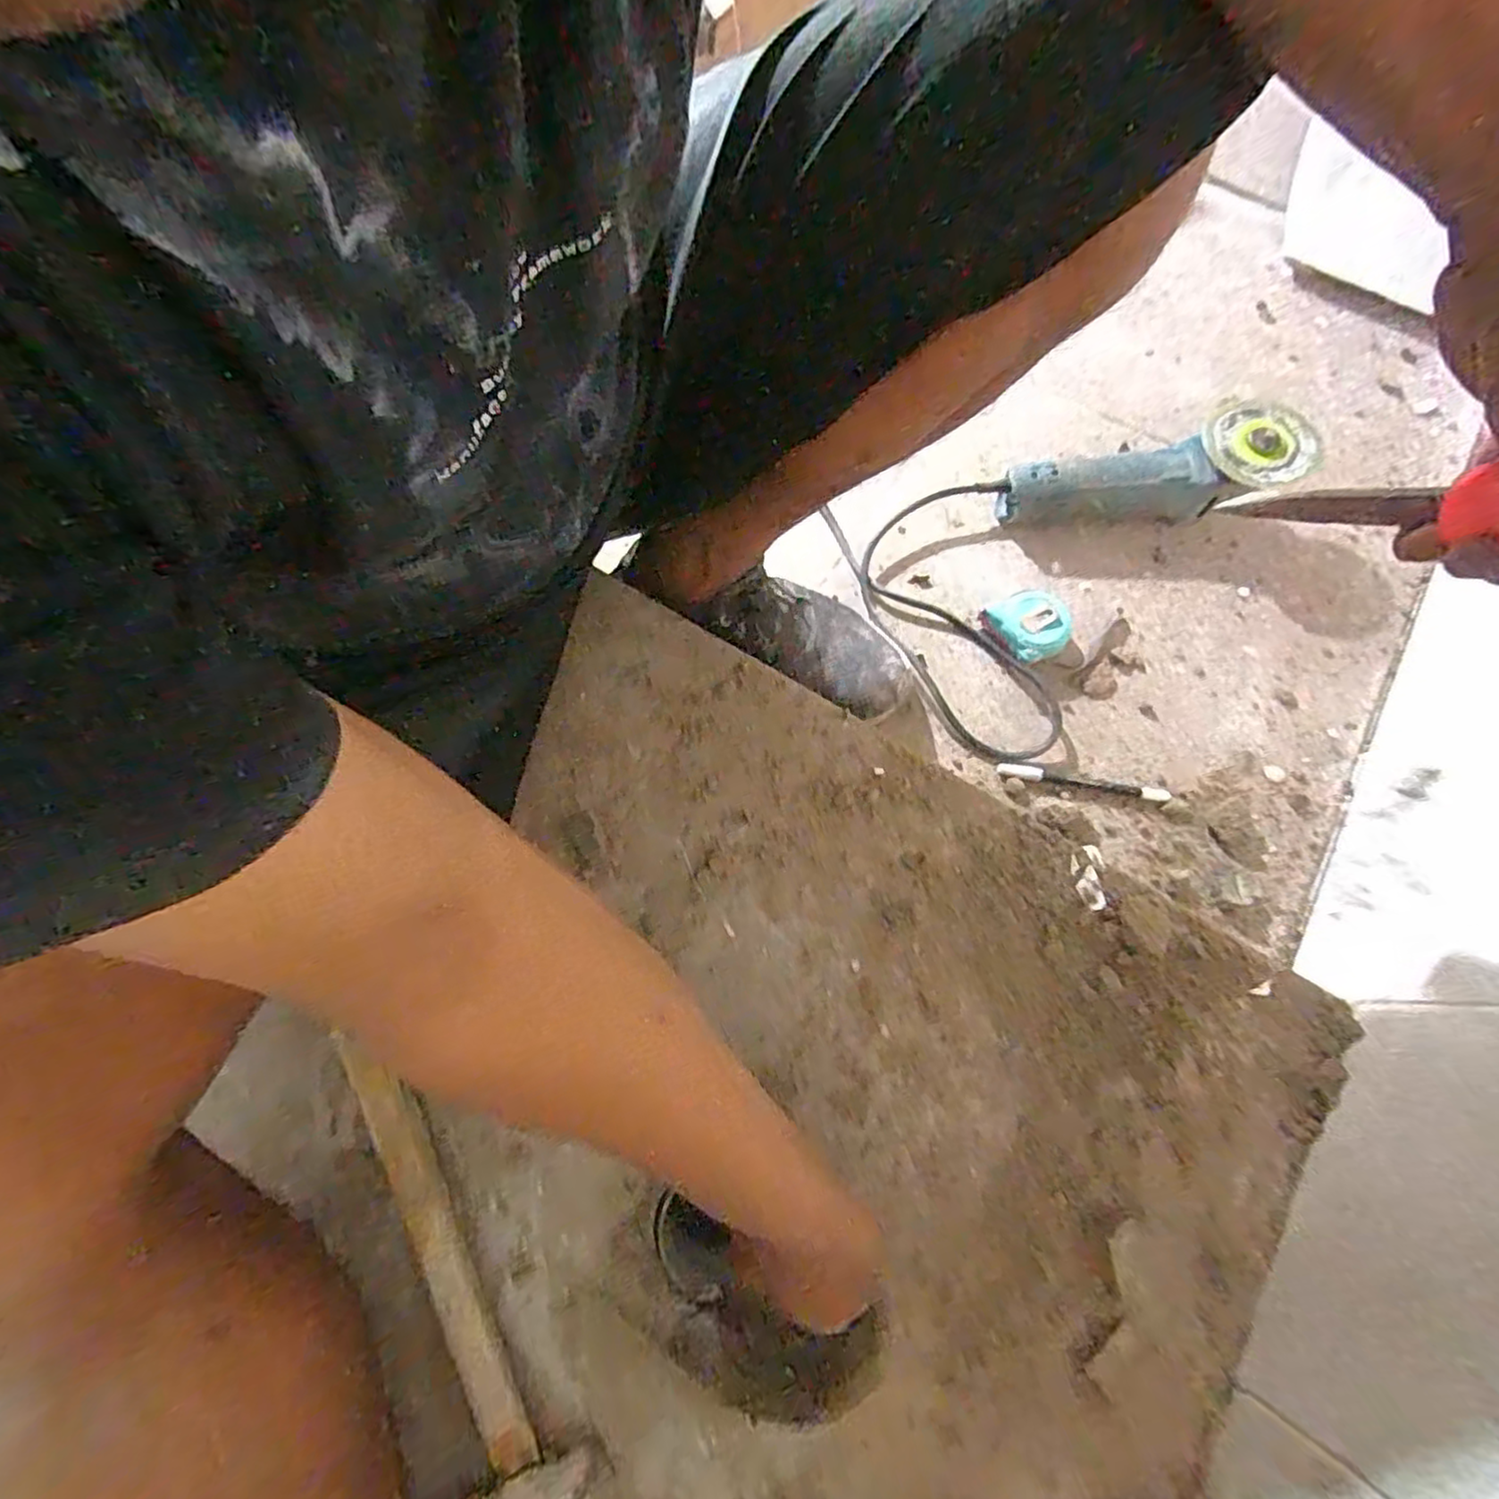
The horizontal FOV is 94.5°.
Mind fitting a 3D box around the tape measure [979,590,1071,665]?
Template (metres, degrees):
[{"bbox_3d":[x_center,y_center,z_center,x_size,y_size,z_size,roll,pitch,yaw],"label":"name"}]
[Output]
[{"bbox_3d":[0.268,-0.117,0.655,0.071,0.033,0.066,-27,73,-10],"label":"tape measure"}]

